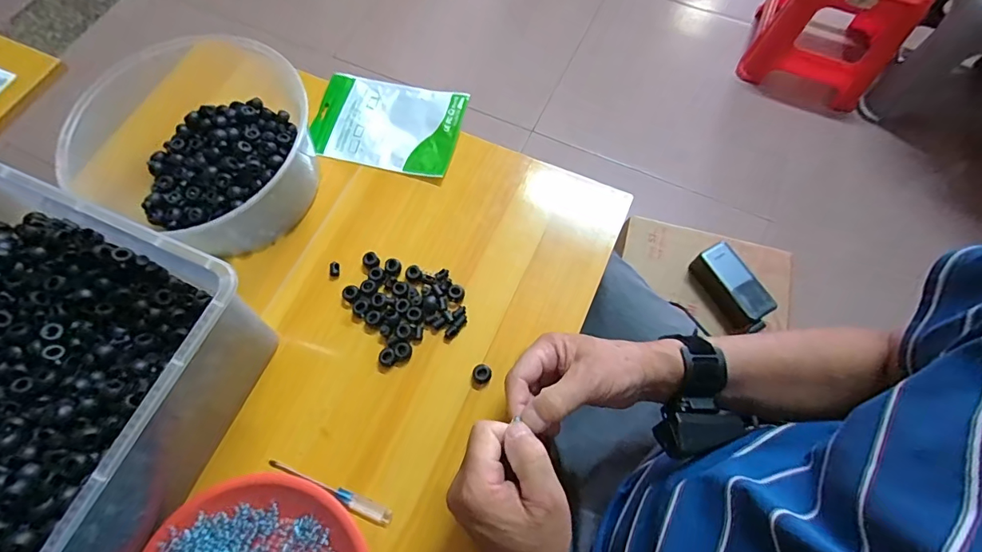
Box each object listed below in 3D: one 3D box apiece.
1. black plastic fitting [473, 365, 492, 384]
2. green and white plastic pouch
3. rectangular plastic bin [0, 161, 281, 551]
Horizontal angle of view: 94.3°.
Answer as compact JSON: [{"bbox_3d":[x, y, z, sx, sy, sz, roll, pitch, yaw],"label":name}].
[{"bbox_3d":[-0.009,0.094,0.438,0.018,0.010,0.018,0,69,0],"label":"black plastic fitting"},{"bbox_3d":[-0.126,-0.185,0.548,0.176,0.016,0.117,13,69,6],"label":"green and white plastic pouch"},{"bbox_3d":[-0.379,0.095,0.371,0.304,0.147,0.299,21,70,9],"label":"rectangular plastic bin"}]

